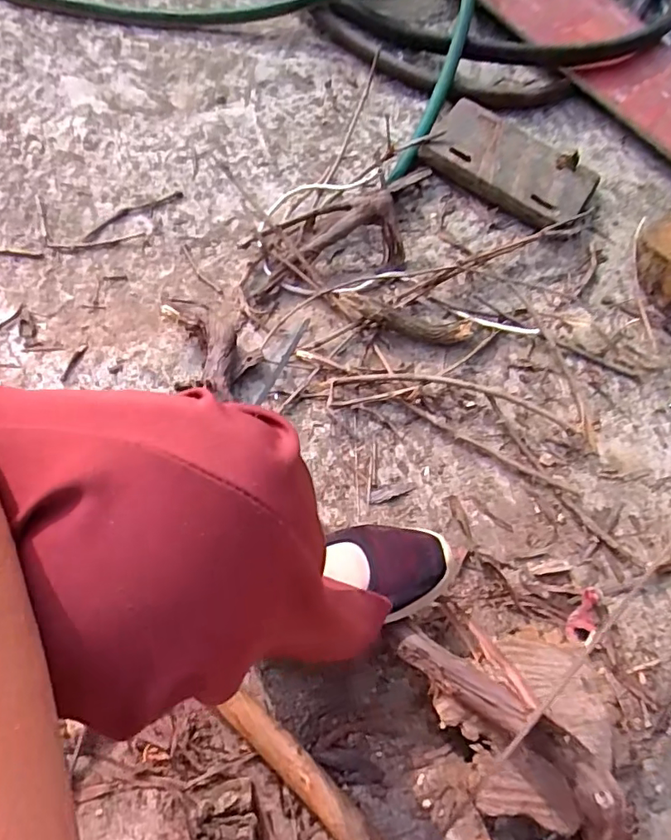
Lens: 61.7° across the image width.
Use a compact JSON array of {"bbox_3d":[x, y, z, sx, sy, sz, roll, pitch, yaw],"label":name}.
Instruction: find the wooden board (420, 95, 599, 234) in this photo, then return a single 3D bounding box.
[{"bbox_3d":[0.266,-0.382,0.850,0.247,0.042,0.156,34,71,11],"label":"wooden board"}]

